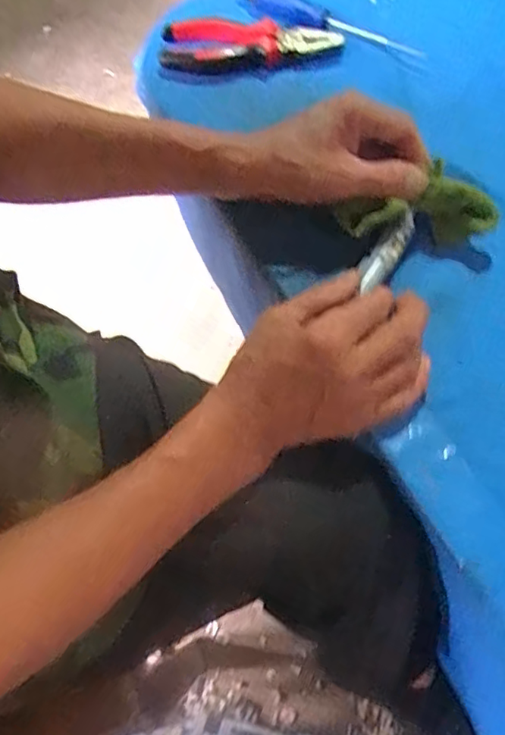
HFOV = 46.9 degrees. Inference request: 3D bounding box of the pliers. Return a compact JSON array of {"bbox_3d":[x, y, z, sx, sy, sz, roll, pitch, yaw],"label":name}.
[{"bbox_3d":[-0.002,-0.290,0.530,0.156,0.025,0.054,3,67,2],"label":"pliers"}]

